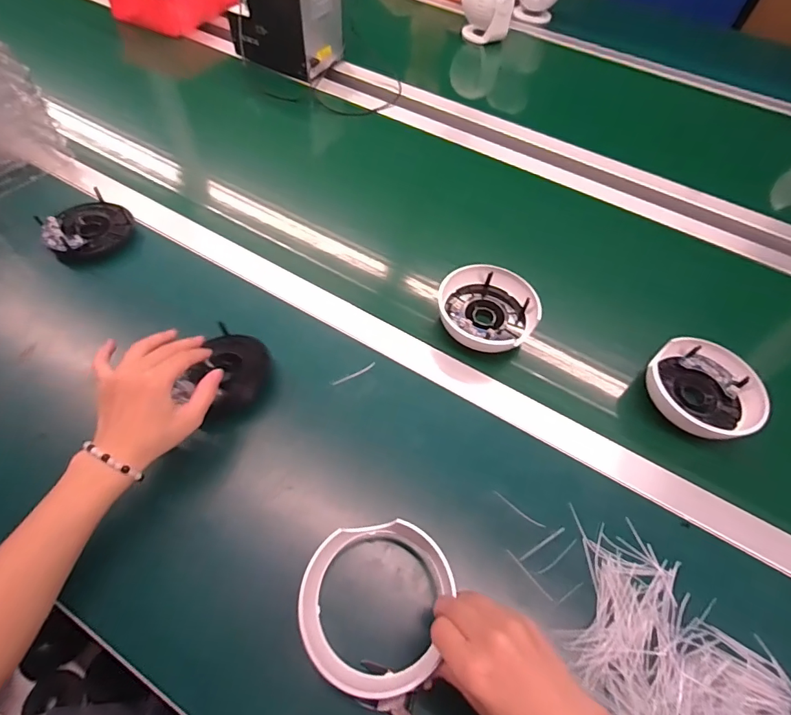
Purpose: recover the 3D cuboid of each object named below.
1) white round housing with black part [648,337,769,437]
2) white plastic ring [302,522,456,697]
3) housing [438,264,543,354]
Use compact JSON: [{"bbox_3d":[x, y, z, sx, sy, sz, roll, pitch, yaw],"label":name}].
[{"bbox_3d":[0.330,0.037,0.472,0.110,0.034,0.110,2,56,-3],"label":"white round housing with black part"},{"bbox_3d":[-0.018,0.188,0.339,0.109,0.036,0.116,2,56,-3],"label":"white plastic ring"},{"bbox_3d":[0.106,-0.055,0.514,0.112,0.040,0.102,2,56,-3],"label":"housing"}]

